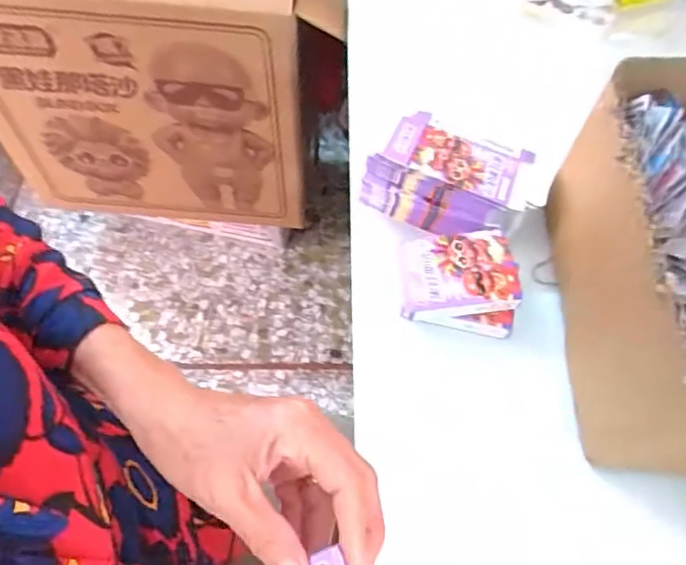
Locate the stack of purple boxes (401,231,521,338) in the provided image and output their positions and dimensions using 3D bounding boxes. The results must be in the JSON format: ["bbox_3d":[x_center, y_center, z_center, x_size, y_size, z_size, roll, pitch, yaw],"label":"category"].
[{"bbox_3d":[0.093,0.001,0.461,0.094,0.053,0.074,3,60,0],"label":"stack of purple boxes"}]

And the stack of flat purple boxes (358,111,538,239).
[{"bbox_3d":[0.094,-0.091,0.495,0.133,0.069,0.092,24,62,12],"label":"stack of flat purple boxes"}]

